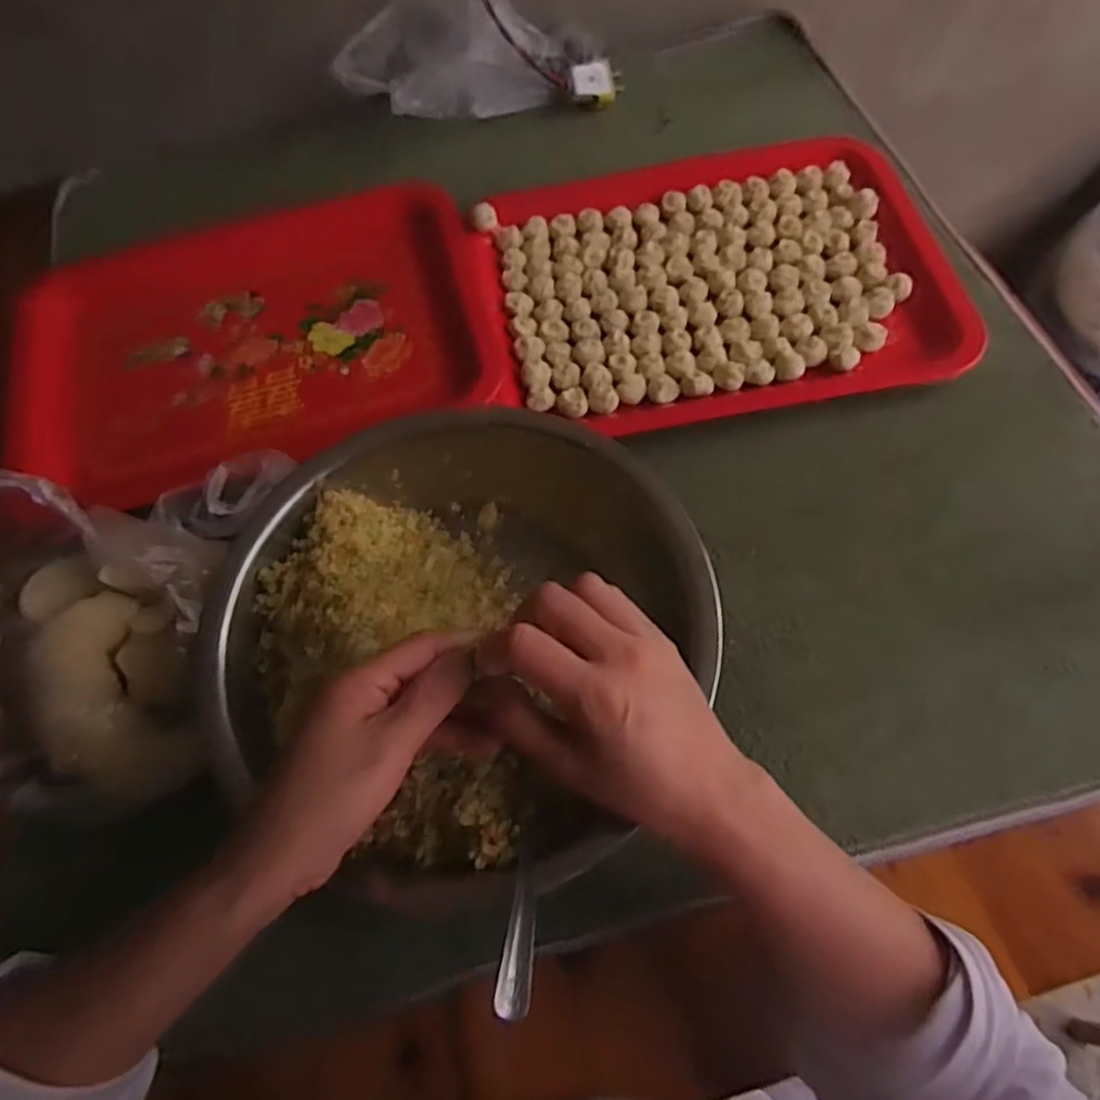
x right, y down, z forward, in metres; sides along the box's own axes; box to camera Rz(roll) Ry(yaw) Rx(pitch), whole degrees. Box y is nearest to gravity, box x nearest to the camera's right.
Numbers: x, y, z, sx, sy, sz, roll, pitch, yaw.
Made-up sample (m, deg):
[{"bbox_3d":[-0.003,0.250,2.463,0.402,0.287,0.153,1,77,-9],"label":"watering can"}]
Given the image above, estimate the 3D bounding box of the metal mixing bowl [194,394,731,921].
[{"bbox_3d":[-0.044,0.042,0.428,0.265,0.073,0.254,-1,63,2],"label":"metal mixing bowl"}]

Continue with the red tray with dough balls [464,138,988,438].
[{"bbox_3d":[0.128,-0.216,0.572,0.356,0.026,0.252,-8,63,-1],"label":"red tray with dough balls"}]

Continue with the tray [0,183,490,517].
[{"bbox_3d":[-0.243,-0.187,0.594,0.378,0.044,0.312,-17,64,-6],"label":"tray"}]

